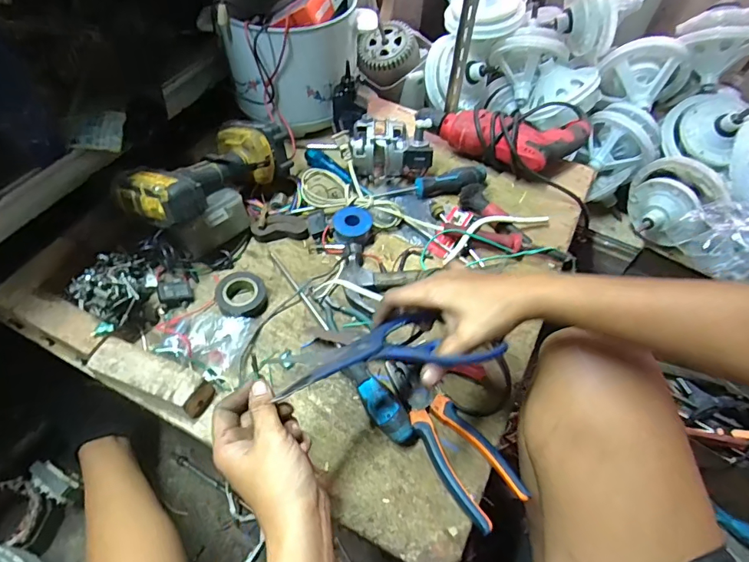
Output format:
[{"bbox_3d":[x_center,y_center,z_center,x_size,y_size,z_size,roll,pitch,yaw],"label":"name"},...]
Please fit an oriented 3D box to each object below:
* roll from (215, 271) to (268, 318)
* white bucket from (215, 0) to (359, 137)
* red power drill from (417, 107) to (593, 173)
[{"bbox_3d":[-0.167,0.018,0.568,0.058,0.024,0.058,1,54,-2],"label":"roll"},{"bbox_3d":[-0.134,-0.373,0.732,0.208,0.173,0.183,-8,54,-8],"label":"white bucket"},{"bbox_3d":[0.209,-0.256,0.737,0.253,0.066,0.142,25,56,15],"label":"red power drill"}]

